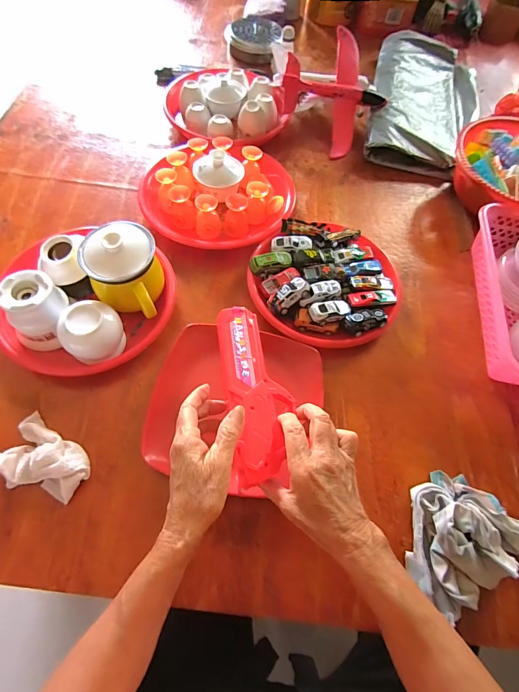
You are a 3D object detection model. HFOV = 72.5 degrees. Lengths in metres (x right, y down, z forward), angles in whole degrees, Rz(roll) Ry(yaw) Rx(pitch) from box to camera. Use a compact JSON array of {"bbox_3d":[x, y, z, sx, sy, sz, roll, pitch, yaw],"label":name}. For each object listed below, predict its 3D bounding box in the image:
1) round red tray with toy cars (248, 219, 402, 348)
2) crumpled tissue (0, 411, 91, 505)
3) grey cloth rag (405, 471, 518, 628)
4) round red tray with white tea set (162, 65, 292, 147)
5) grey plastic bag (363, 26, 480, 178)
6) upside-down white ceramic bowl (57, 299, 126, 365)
[{"bbox_3d":[0.099,-0.100,0.536,0.220,0.046,0.208,2,64,-3],"label":"round red tray with toy cars"},{"bbox_3d":[-0.248,0.130,0.400,0.101,0.035,0.069,30,66,11],"label":"crumpled tissue"},{"bbox_3d":[0.225,0.207,0.391,0.150,0.053,0.119,-29,69,-17],"label":"grey cloth rag"},{"bbox_3d":[-0.062,-0.486,0.711,0.247,0.065,0.216,-11,65,-9],"label":"round red tray with white tea set"},{"bbox_3d":[0.362,-0.536,0.769,0.236,0.045,0.442,15,64,4],"label":"grey plastic bag"},{"bbox_3d":[-0.215,-0.017,0.455,0.063,0.072,0.069,36,67,13],"label":"upside-down white ceramic bowl"}]

